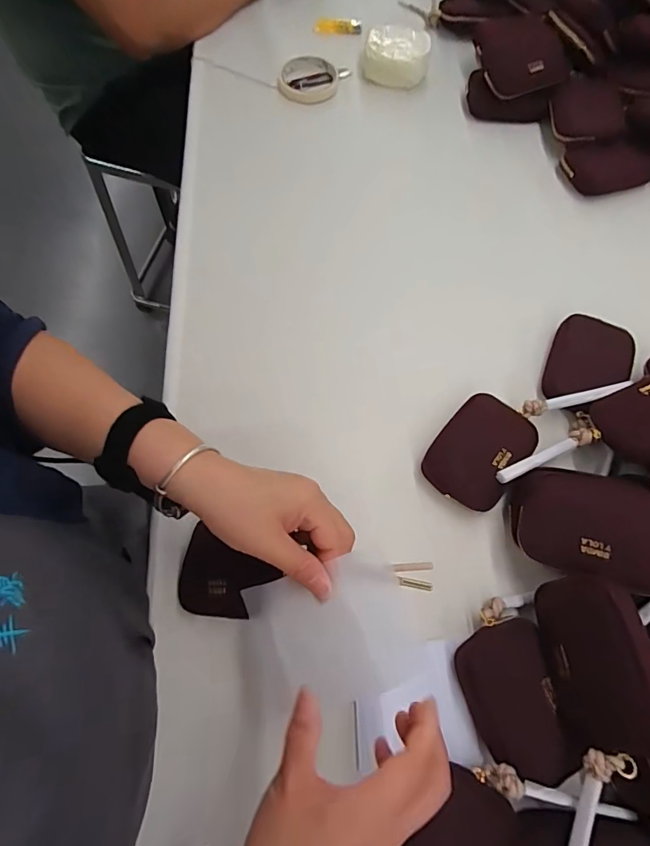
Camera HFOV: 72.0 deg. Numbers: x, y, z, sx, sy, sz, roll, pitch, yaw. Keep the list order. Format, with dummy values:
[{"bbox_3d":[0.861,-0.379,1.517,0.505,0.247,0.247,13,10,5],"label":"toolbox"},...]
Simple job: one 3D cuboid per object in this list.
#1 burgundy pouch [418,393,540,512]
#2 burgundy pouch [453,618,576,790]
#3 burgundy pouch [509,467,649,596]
[{"bbox_3d":[0.156,0.027,0.451,0.078,0.023,0.117,40,72,13],"label":"burgundy pouch"},{"bbox_3d":[0.152,0.226,0.366,0.071,0.031,0.111,-6,68,-4],"label":"burgundy pouch"},{"bbox_3d":[0.228,0.086,0.385,0.129,0.033,0.094,10,65,28],"label":"burgundy pouch"}]

